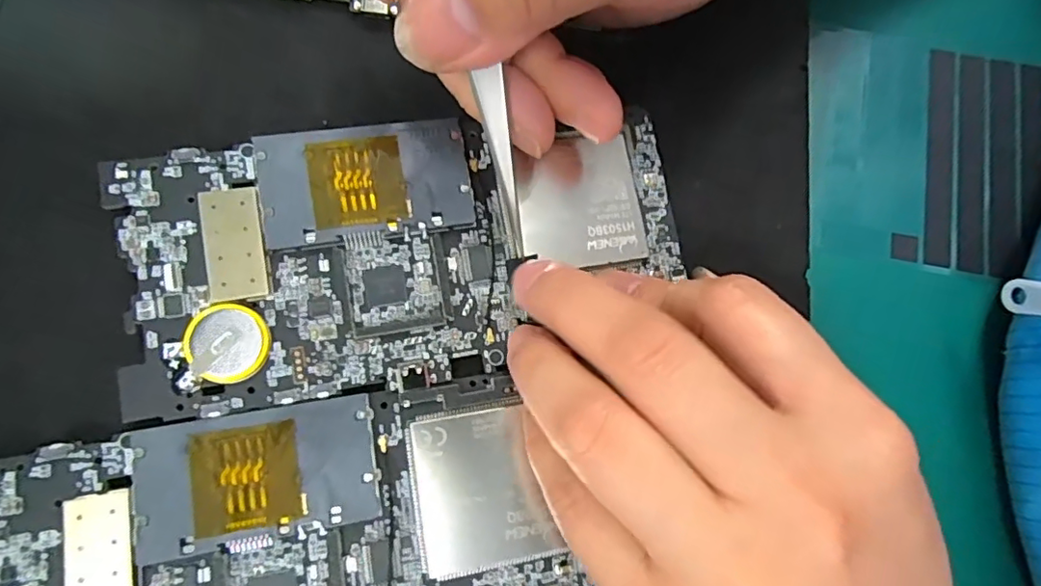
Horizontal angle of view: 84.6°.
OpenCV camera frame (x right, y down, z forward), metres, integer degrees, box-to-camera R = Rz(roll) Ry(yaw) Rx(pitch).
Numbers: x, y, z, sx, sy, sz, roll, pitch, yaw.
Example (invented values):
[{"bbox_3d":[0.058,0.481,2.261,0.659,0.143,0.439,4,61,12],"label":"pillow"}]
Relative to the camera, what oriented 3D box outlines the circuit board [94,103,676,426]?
[{"bbox_3d":[-0.028,-0.015,0.162,0.152,0.012,0.072,-13,77,-12],"label":"circuit board"}]

